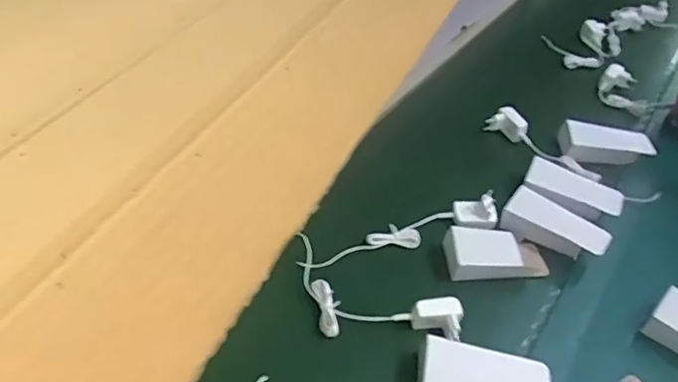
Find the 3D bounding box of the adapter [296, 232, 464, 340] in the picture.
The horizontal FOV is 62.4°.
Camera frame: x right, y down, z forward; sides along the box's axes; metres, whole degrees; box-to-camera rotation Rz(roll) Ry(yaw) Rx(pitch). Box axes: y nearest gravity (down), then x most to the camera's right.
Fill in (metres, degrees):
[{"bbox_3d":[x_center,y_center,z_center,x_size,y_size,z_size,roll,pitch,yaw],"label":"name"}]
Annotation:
[{"bbox_3d":[0.031,0.141,0.704,0.234,0.042,0.105,24,45,17],"label":"adapter"}]

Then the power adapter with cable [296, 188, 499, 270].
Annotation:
[{"bbox_3d":[0.091,0.055,0.794,0.291,0.053,0.049,-11,46,-19],"label":"power adapter with cable"}]

